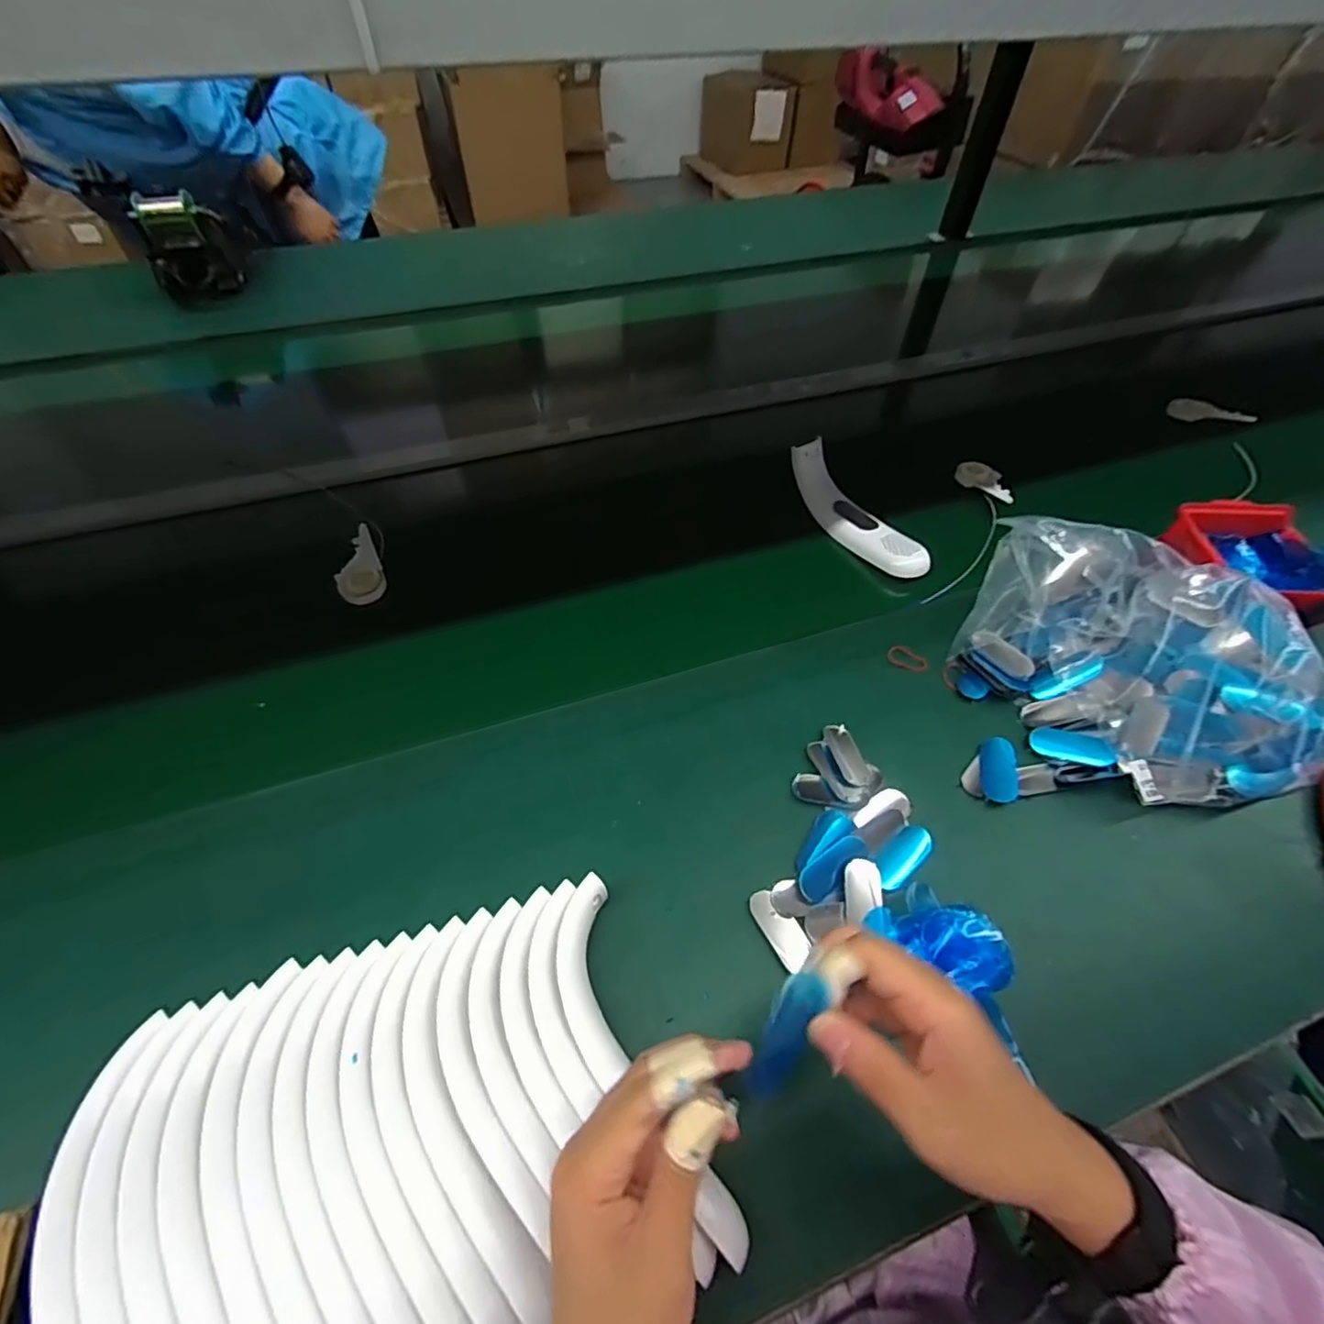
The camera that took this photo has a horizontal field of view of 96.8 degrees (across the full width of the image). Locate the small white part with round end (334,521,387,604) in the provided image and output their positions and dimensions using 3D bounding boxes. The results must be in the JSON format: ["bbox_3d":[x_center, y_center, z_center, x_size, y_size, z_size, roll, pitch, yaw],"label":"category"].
[{"bbox_3d":[-0.314,-0.105,0.614,0.045,0.019,0.092,-10,67,-6],"label":"small white part with round end"}]

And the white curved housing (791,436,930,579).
[{"bbox_3d":[0.213,-0.164,0.657,0.047,0.045,0.195,-28,67,-19],"label":"white curved housing"}]

